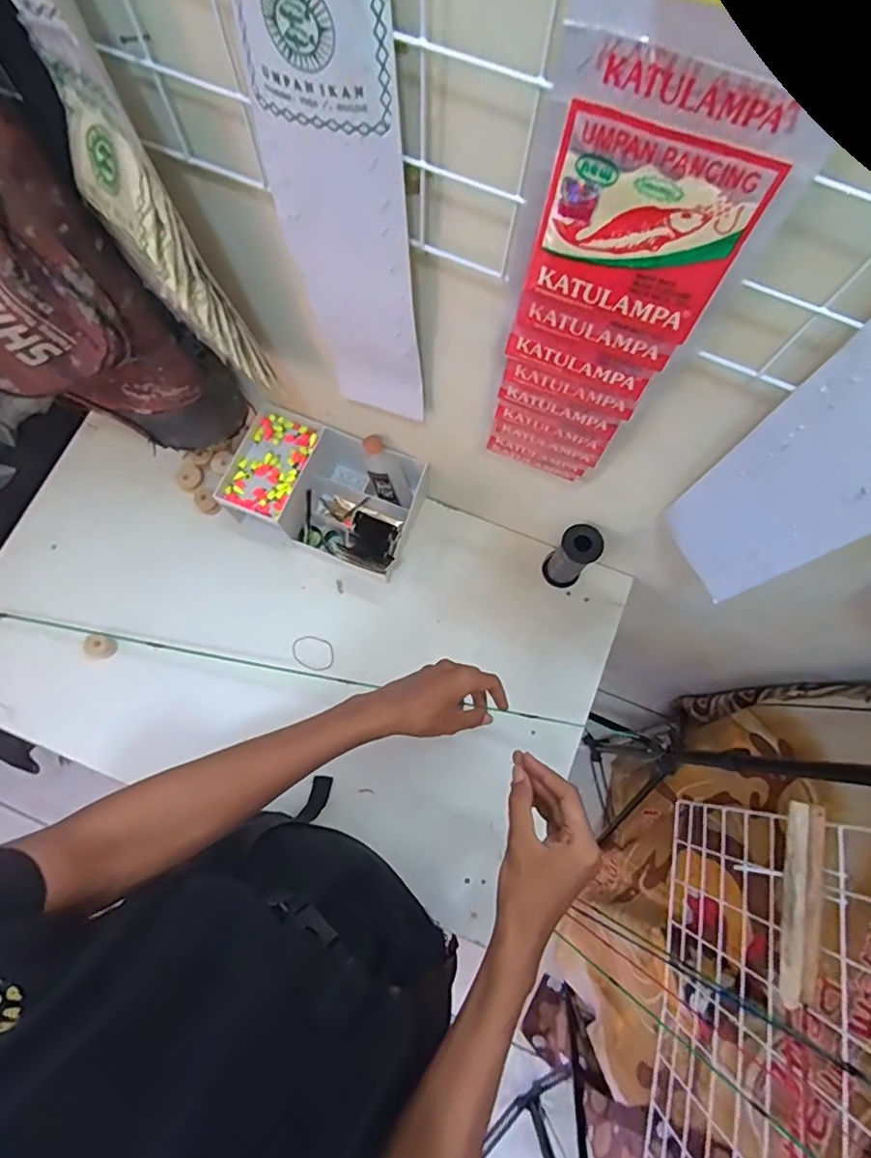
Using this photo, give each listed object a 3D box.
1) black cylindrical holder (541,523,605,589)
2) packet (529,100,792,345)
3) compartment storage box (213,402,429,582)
[{"bbox_3d":[0.173,-0.026,0.707,0.051,0.114,0.048,42,78,9],"label":"black cylindrical holder"},{"bbox_3d":[0.104,-0.176,0.286,0.096,0.093,0.017,21,76,4],"label":"packet"},{"bbox_3d":[-0.144,-0.111,0.736,0.235,0.098,0.149,23,76,5],"label":"compartment storage box"}]

